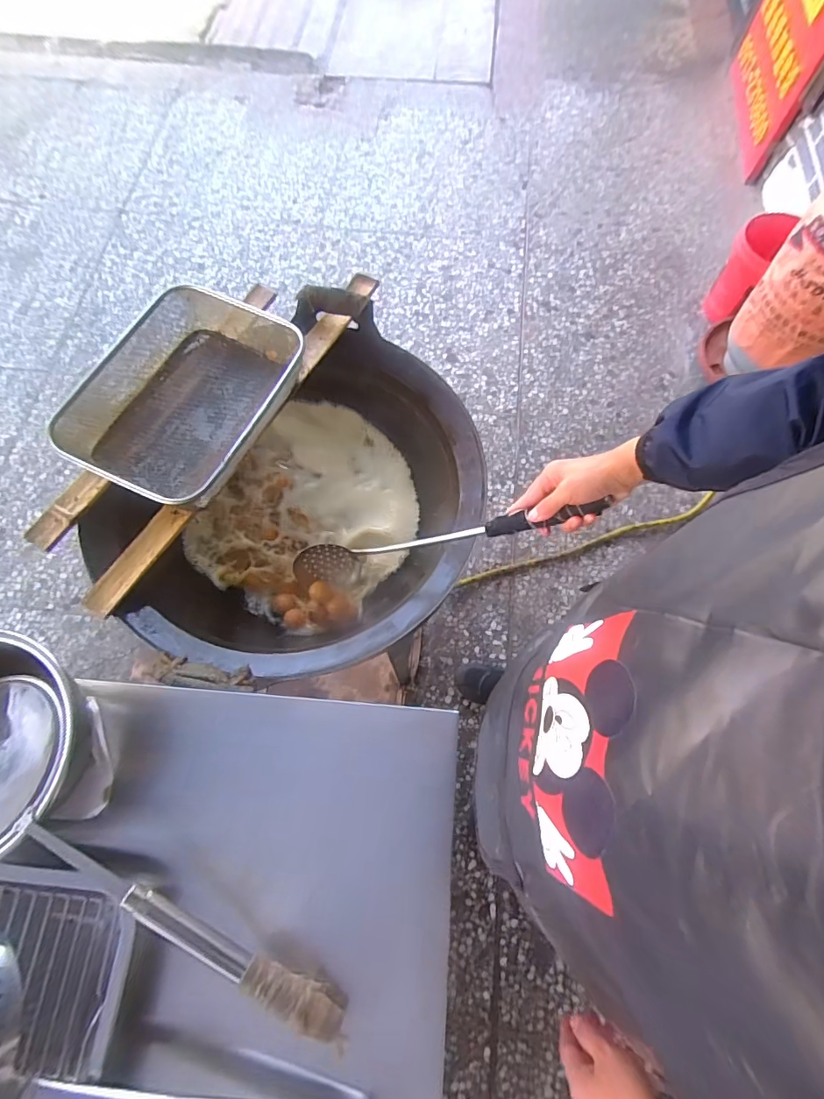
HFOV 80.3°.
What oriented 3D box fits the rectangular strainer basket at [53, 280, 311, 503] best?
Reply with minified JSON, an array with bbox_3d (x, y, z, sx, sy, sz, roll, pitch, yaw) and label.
[{"bbox_3d":[-0.340,-0.227,0.745,0.256,0.088,0.340,22,71,7],"label":"rectangular strainer basket"}]

